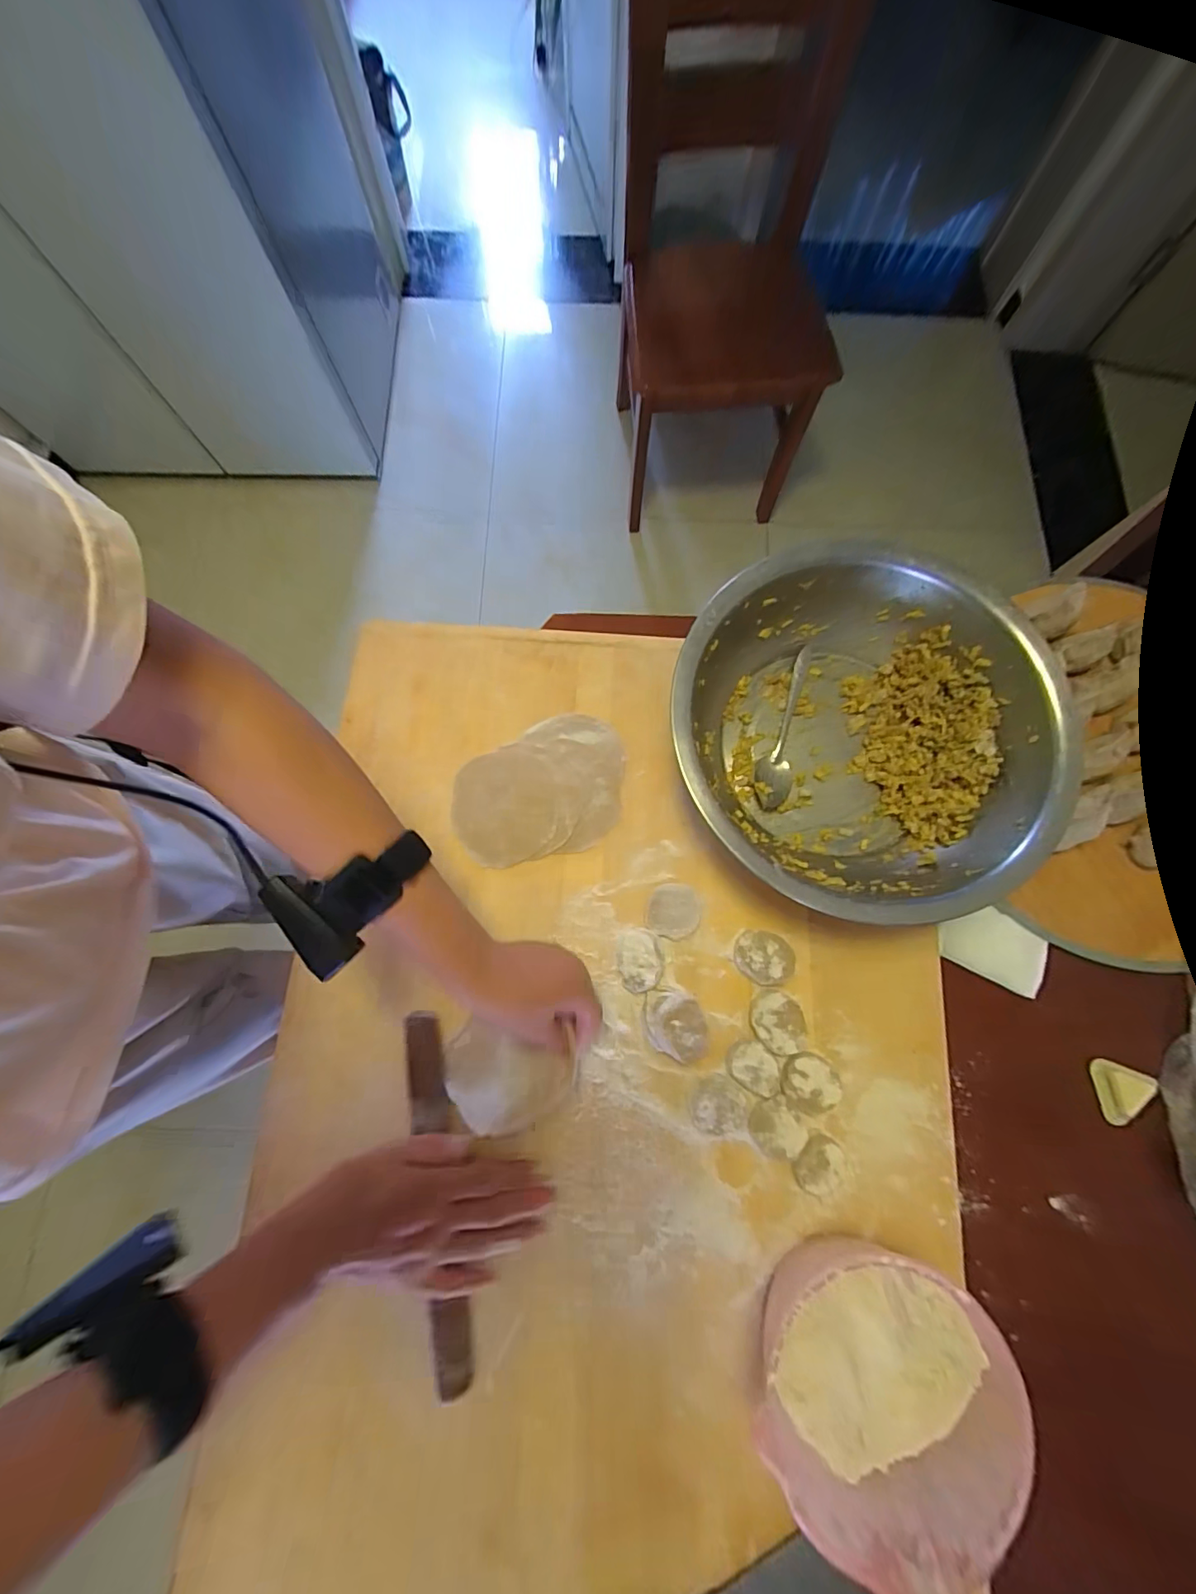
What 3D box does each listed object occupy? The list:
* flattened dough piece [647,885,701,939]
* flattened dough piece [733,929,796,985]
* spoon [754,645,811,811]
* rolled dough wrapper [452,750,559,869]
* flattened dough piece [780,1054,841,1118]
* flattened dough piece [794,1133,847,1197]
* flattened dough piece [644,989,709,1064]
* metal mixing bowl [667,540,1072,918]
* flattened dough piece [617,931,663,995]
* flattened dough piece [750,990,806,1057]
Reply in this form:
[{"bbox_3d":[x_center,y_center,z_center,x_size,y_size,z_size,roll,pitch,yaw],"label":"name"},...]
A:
[{"bbox_3d":[0.066,0.098,0.444,0.043,0.012,0.045,0,77,0],"label":"flattened dough piece"},{"bbox_3d":[0.140,0.135,0.434,0.049,0.013,0.041,22,78,5],"label":"flattened dough piece"},{"bbox_3d":[0.179,-0.068,0.482,0.032,0.014,0.165,19,78,4],"label":"spoon"},{"bbox_3d":[-0.083,0.009,0.467,0.093,0.006,0.101,0,79,2],"label":"rolled dough wrapper"},{"bbox_3d":[0.170,0.230,0.412,0.044,0.015,0.043,0,77,0],"label":"flattened dough piece"},{"bbox_3d":[0.174,0.287,0.398,0.040,0.016,0.041,0,77,0],"label":"flattened dough piece"},{"bbox_3d":[0.062,0.184,0.414,0.046,0.022,0.051,-4,77,-1],"label":"flattened dough piece"},{"bbox_3d":[0.210,-0.055,0.442,0.288,0.088,0.289,0,77,0],"label":"metal mixing bowl"},{"bbox_3d":[0.036,0.137,0.429,0.036,0.015,0.049,0,77,0],"label":"flattened dough piece"},{"bbox_3d":[0.148,0.184,0.422,0.043,0.016,0.046,0,77,0],"label":"flattened dough piece"}]

